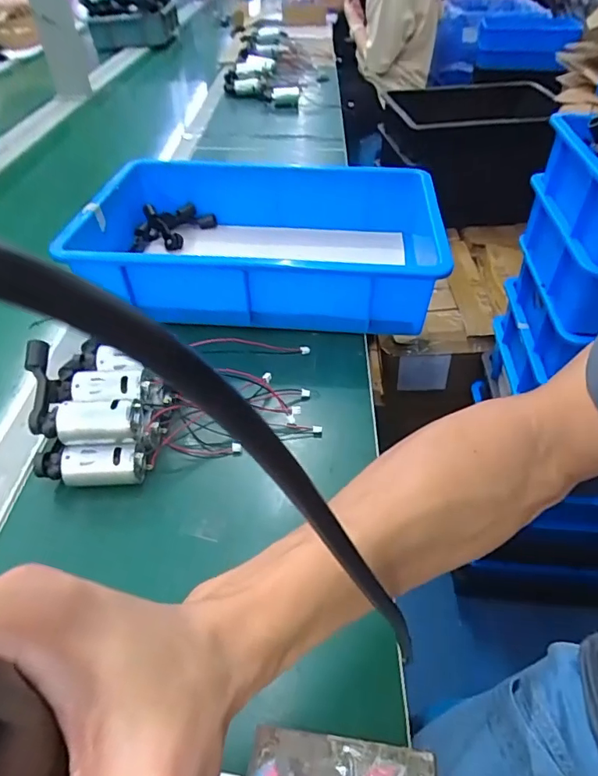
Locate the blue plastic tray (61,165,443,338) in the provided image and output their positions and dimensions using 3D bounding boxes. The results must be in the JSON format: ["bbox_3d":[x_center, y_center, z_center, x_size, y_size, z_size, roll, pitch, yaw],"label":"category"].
[{"bbox_3d":[-0.037,-0.185,0.614,0.395,0.095,0.269,2,44,4],"label":"blue plastic tray"}]

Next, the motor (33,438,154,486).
[{"bbox_3d":[-0.167,0.061,0.402,0.082,0.036,0.029,2,44,5],"label":"motor"}]

